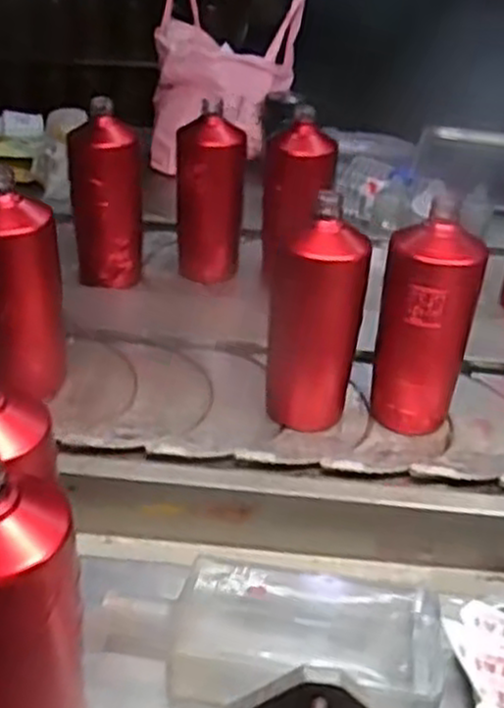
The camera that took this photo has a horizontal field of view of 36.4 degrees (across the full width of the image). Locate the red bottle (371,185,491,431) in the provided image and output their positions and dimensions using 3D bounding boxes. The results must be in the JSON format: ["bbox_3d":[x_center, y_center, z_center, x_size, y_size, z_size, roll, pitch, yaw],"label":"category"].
[{"bbox_3d":[0.151,-0.027,0.684,0.067,0.203,0.069,3,34,-2],"label":"red bottle"}]

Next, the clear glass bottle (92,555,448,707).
[{"bbox_3d":[0.009,0.195,0.516,0.234,0.051,0.103,8,33,6],"label":"clear glass bottle"}]

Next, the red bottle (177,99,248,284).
[{"bbox_3d":[-0.050,-0.191,0.926,0.064,0.202,0.067,17,36,17],"label":"red bottle"}]

